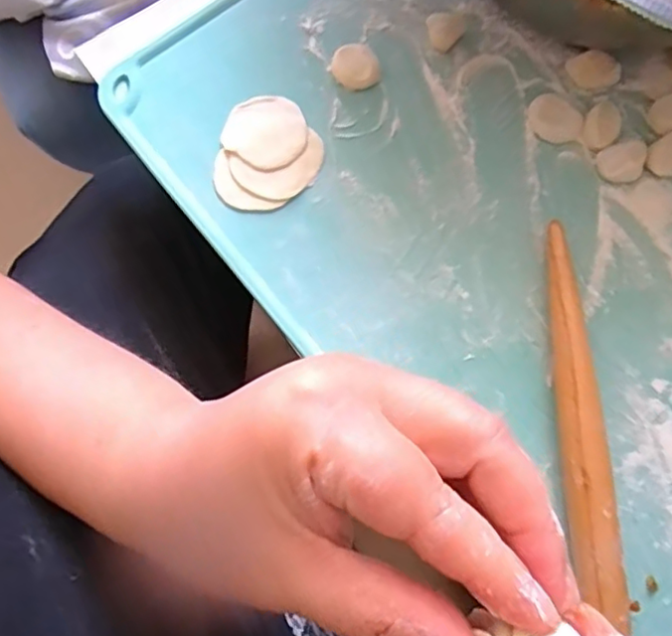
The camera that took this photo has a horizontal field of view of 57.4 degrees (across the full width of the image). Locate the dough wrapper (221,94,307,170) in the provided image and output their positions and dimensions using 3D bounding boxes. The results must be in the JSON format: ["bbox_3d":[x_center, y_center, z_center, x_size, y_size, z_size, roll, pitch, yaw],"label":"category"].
[{"bbox_3d":[-0.047,-0.130,0.423,0.056,0.004,0.053,0,75,1],"label":"dough wrapper"}]

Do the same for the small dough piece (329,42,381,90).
[{"bbox_3d":[0.014,-0.177,0.429,0.033,0.010,0.031,0,75,1],"label":"small dough piece"}]

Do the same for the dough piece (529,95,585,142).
[{"bbox_3d":[0.149,-0.135,0.416,0.034,0.010,0.030,6,75,3],"label":"dough piece"}]

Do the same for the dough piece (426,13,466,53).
[{"bbox_3d":[0.079,-0.203,0.436,0.027,0.008,0.026,-8,75,-1],"label":"dough piece"}]

